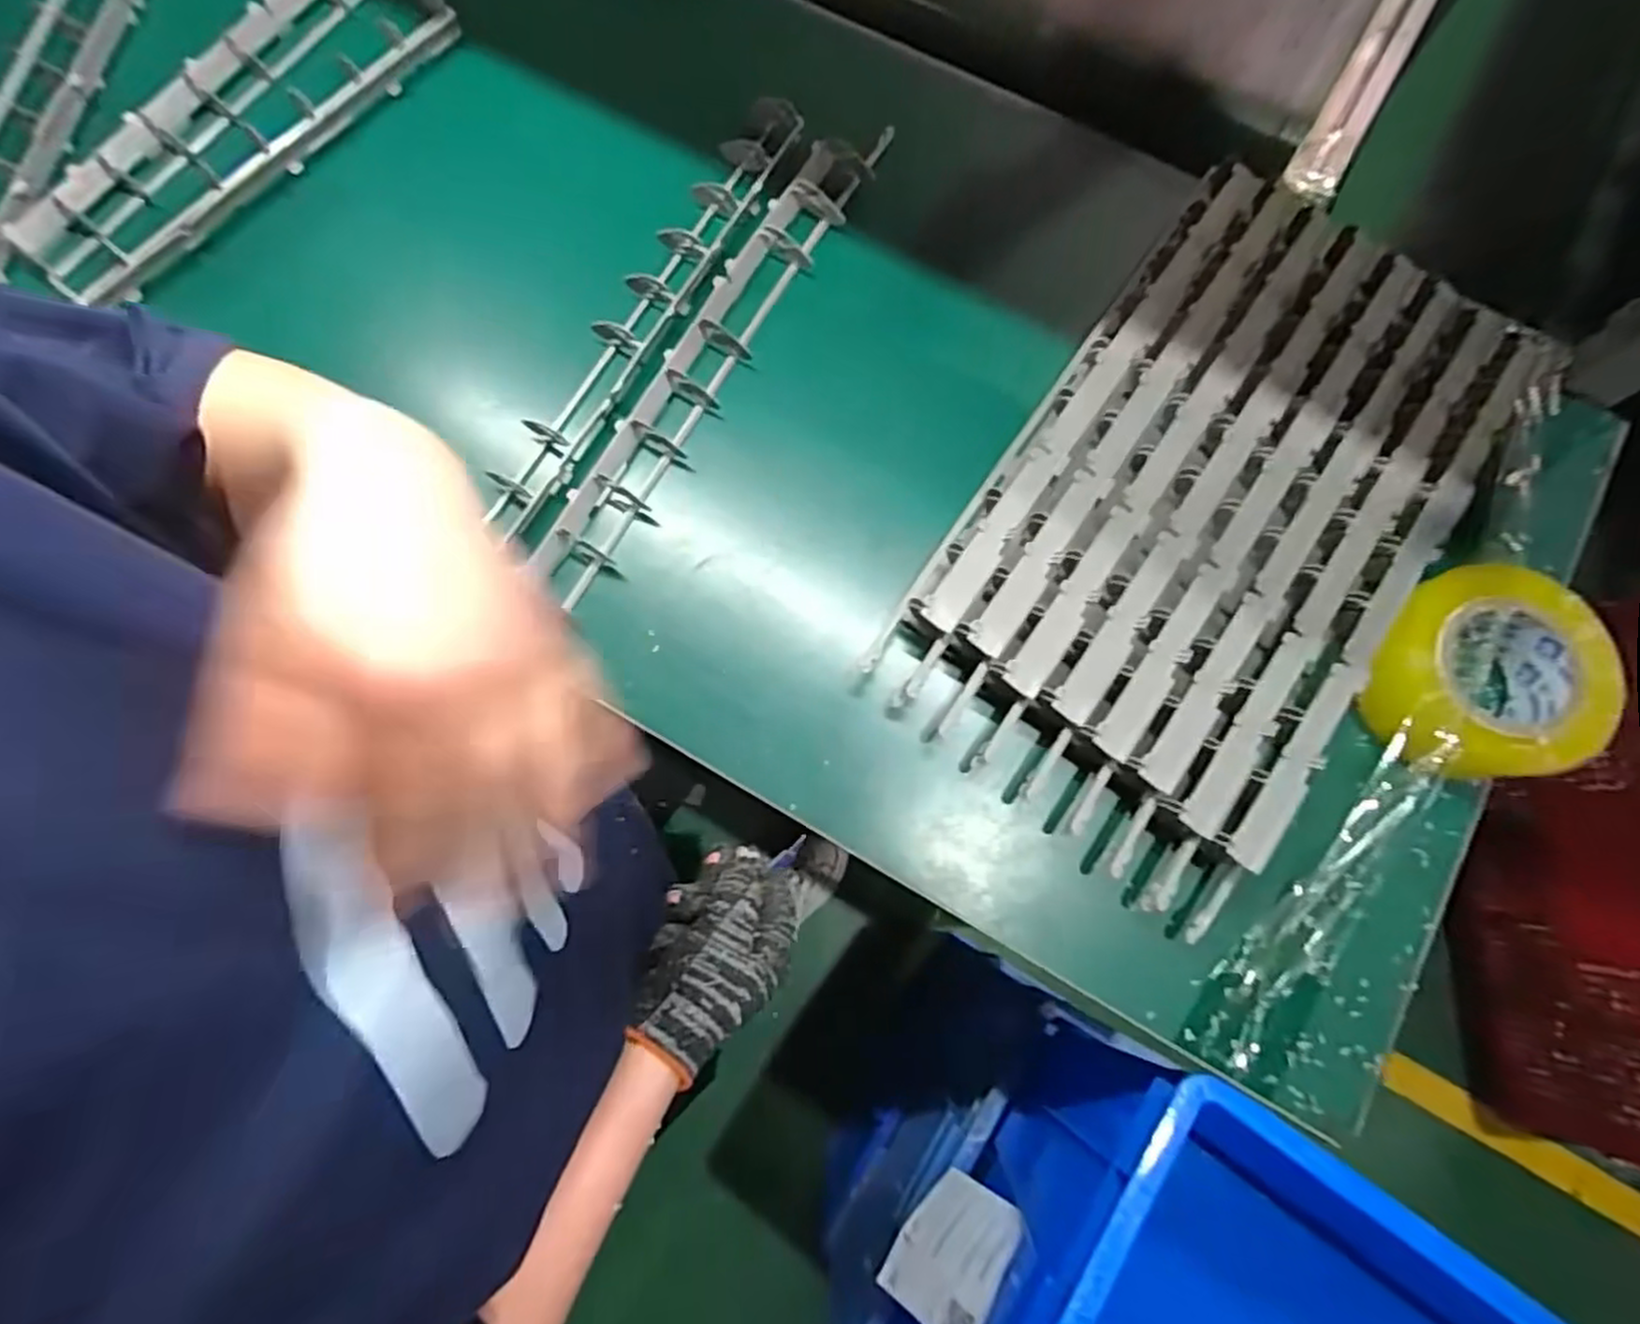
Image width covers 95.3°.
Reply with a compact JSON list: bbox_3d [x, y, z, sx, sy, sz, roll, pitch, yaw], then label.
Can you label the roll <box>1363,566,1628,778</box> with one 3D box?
[{"bbox_3d":[0.430,0.010,0.479,0.129,0.058,0.125,0,76,0],"label":"roll"}]

